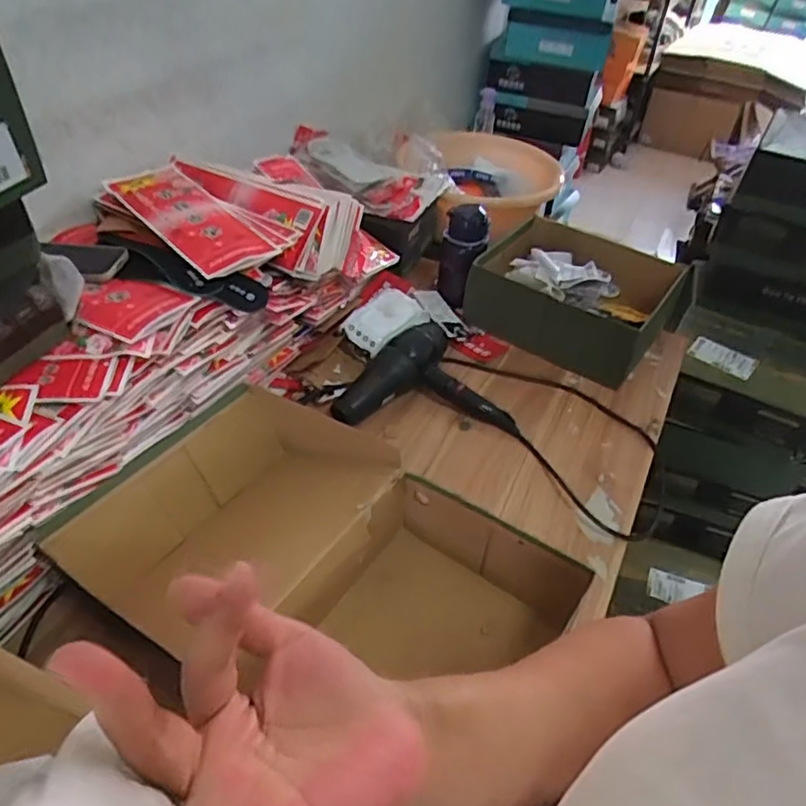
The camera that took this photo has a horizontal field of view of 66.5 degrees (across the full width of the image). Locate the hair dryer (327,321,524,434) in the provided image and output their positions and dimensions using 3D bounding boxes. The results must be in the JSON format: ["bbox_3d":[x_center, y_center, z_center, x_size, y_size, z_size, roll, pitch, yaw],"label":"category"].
[{"bbox_3d":[0.032,-0.050,1.009,0.286,0.078,0.191,0,43,-5],"label":"hair dryer"}]

